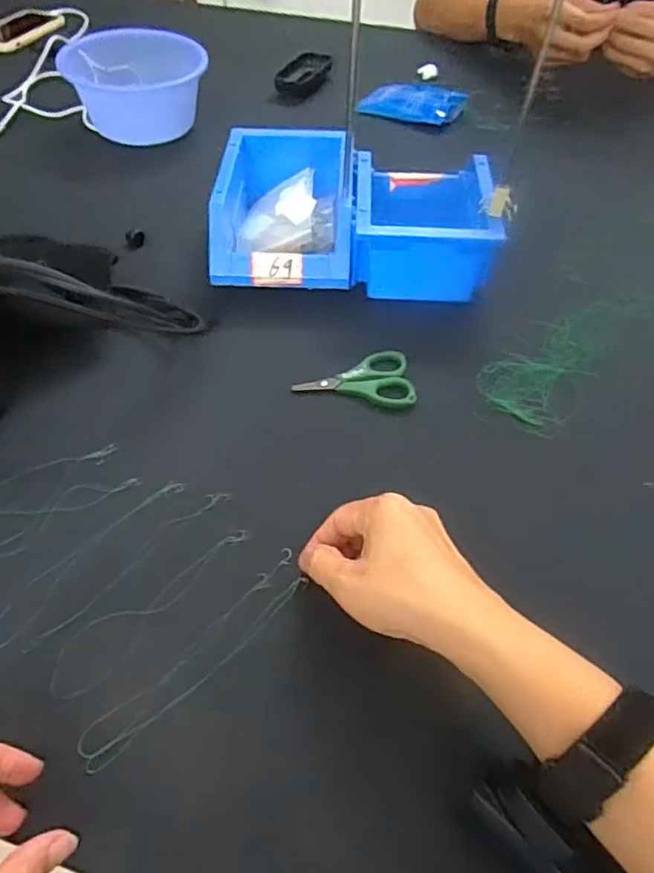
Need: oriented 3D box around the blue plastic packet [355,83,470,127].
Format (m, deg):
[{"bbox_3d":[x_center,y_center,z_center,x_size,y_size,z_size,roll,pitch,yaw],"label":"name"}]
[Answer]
[{"bbox_3d":[0.119,-0.462,0.809,0.128,0.011,0.099,21,55,15],"label":"blue plastic packet"}]

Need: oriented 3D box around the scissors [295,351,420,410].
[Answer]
[{"bbox_3d":[0.022,-0.043,0.487,0.094,0.017,0.059,-4,52,-4],"label":"scissors"}]

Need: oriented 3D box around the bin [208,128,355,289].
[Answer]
[{"bbox_3d":[-0.040,-0.213,0.574,0.123,0.079,0.181,1,52,0],"label":"bin"}]

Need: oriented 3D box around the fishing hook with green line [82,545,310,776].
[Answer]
[{"bbox_3d":[-0.073,0.128,0.350,0.026,0.009,0.160,38,62,25],"label":"fishing hook with green line"}]

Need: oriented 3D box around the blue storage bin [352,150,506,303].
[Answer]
[{"bbox_3d":[0.087,-0.210,0.580,0.126,0.086,0.167,1,52,-1],"label":"blue storage bin"}]

